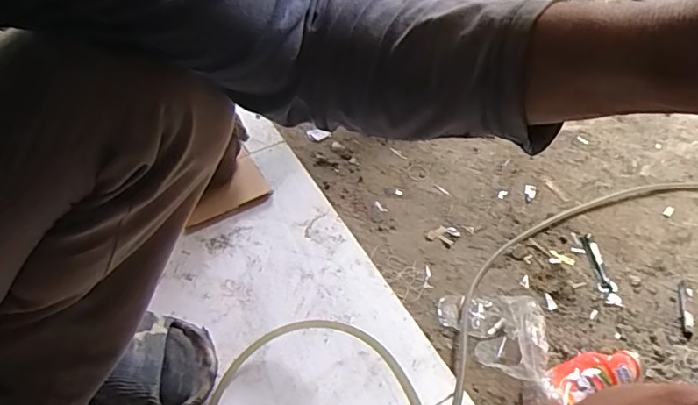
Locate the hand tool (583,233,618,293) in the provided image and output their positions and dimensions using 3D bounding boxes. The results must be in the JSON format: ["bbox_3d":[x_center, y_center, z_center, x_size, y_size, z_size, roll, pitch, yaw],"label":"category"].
[{"bbox_3d":[0.418,0.101,0.874,0.032,0.015,0.107,4,50,0],"label":"hand tool"}]

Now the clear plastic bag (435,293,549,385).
[{"bbox_3d":[0.204,0.170,0.747,0.149,0.032,0.145,18,52,12],"label":"clear plastic bag"}]

